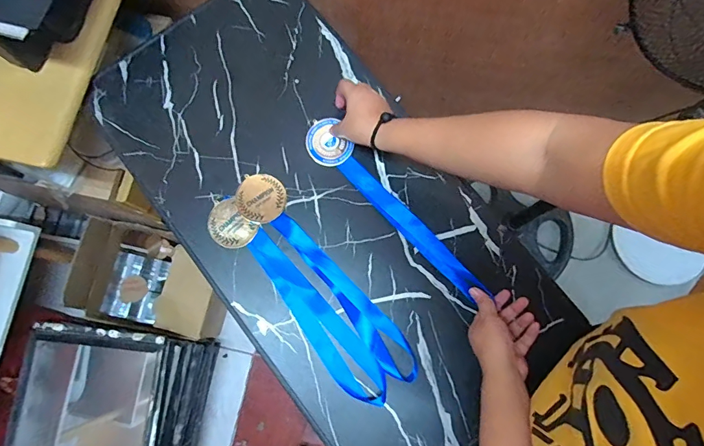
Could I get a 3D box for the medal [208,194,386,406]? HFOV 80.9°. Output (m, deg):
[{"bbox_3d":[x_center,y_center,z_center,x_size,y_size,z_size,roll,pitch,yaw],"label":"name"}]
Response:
[{"bbox_3d":[-0.081,0.105,0.588,0.061,0.014,0.358,-42,81,-7],"label":"medal"}]

